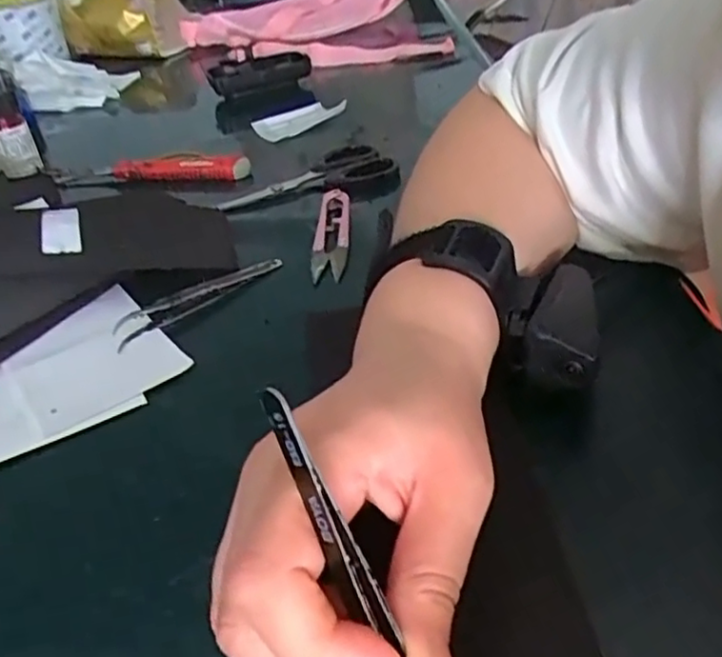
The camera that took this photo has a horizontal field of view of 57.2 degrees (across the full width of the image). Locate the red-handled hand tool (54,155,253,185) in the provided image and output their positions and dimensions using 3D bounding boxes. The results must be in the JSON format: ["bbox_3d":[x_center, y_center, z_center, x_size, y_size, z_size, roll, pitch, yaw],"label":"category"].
[{"bbox_3d":[-0.176,-0.134,0.553,0.173,0.021,0.026,-1,36,7],"label":"red-handled hand tool"}]

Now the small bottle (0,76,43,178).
[{"bbox_3d":[-0.300,-0.176,0.558,0.031,0.091,0.027,-26,40,-25],"label":"small bottle"}]

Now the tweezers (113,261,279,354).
[{"bbox_3d":[-0.092,-0.021,0.381,0.107,0.011,0.014,-32,43,-32],"label":"tweezers"}]

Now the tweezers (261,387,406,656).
[{"bbox_3d":[0.001,0.067,0.166,0.010,0.113,0.006,-27,4,-27],"label":"tweezers"}]

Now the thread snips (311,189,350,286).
[{"bbox_3d":[-0.019,-0.064,0.432,0.022,0.013,0.095,-3,36,4],"label":"thread snips"}]

